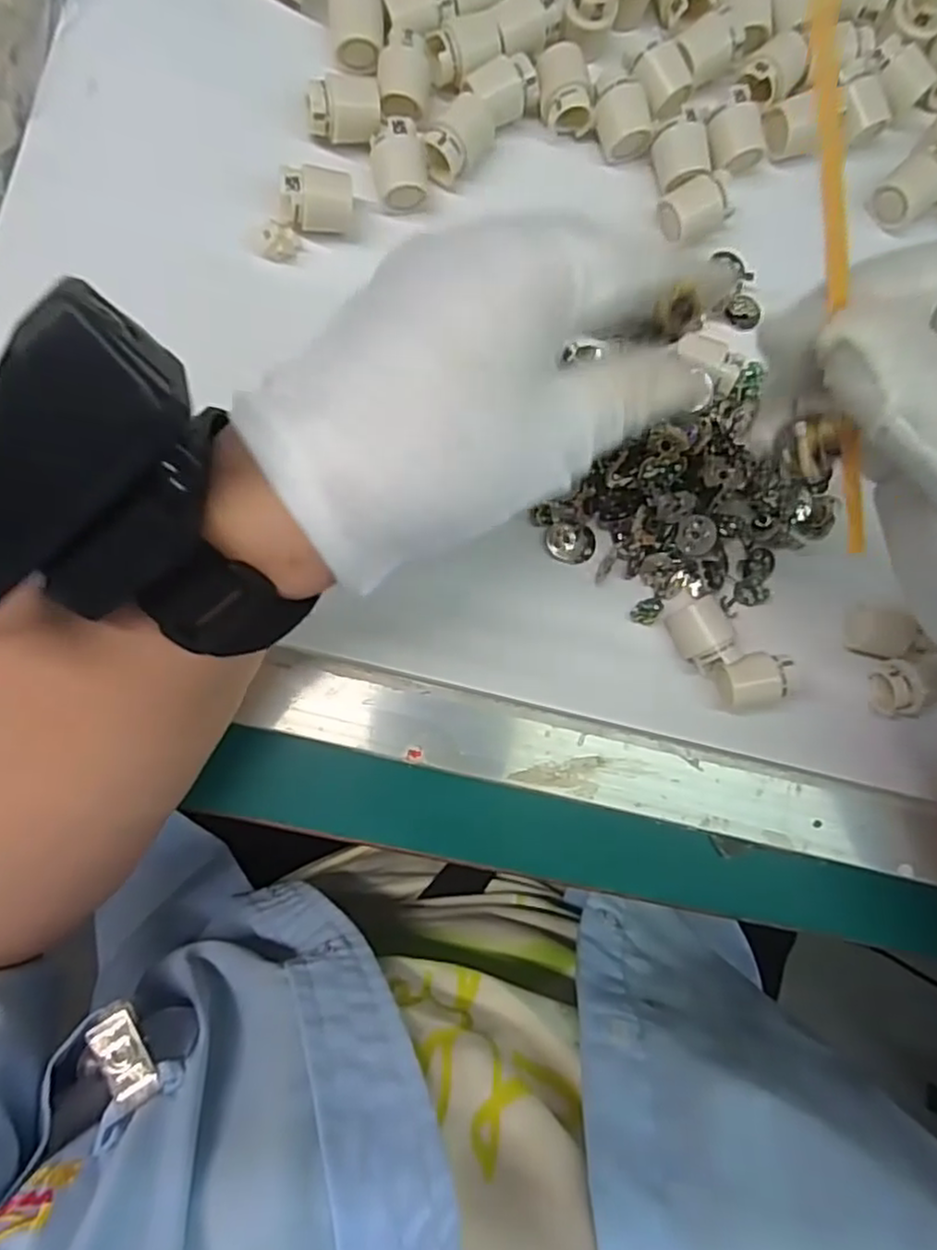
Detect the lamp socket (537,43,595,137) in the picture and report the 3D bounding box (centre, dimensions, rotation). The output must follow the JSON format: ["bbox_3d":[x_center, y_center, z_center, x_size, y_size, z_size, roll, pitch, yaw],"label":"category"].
[{"bbox_3d":[0.038,-0.214,0.278,0.020,0.019,0.030,-12,87,-7],"label":"lamp socket"}]

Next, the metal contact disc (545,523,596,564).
[{"bbox_3d":[0.041,-0.032,0.273,0.020,0.007,0.015,-1,86,-7],"label":"metal contact disc"}]

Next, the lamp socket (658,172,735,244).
[{"bbox_3d":[0.089,-0.165,0.279,0.025,0.019,0.021,-31,90,-8],"label":"lamp socket"}]

